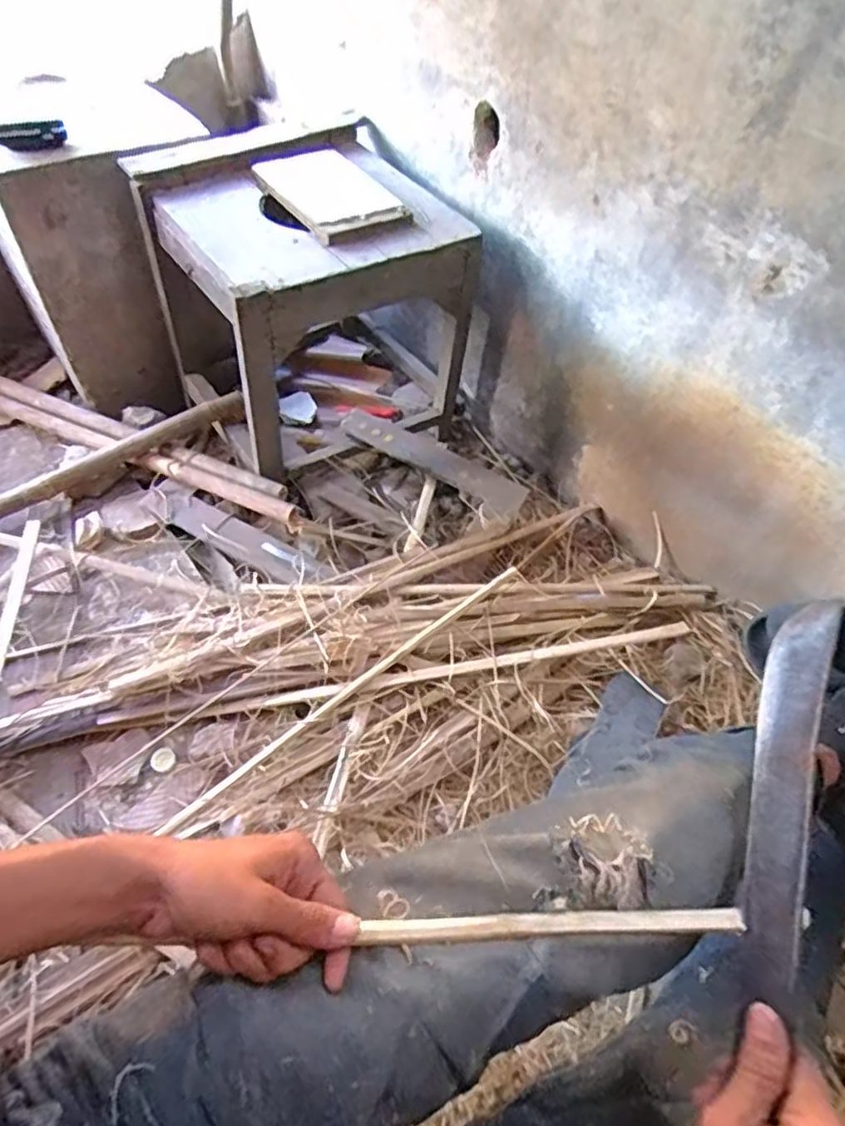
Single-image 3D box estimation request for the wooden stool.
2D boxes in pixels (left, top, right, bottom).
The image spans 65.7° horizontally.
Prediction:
[{"bbox_3d":[-0.187,-0.456,1.177,0.450,0.434,0.415,-27,56,-21],"label":"wooden stool"}]

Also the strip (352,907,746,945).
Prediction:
[{"bbox_3d":[0.078,0.222,0.401,0.228,0.007,0.013,-3,50,2],"label":"strip"}]

